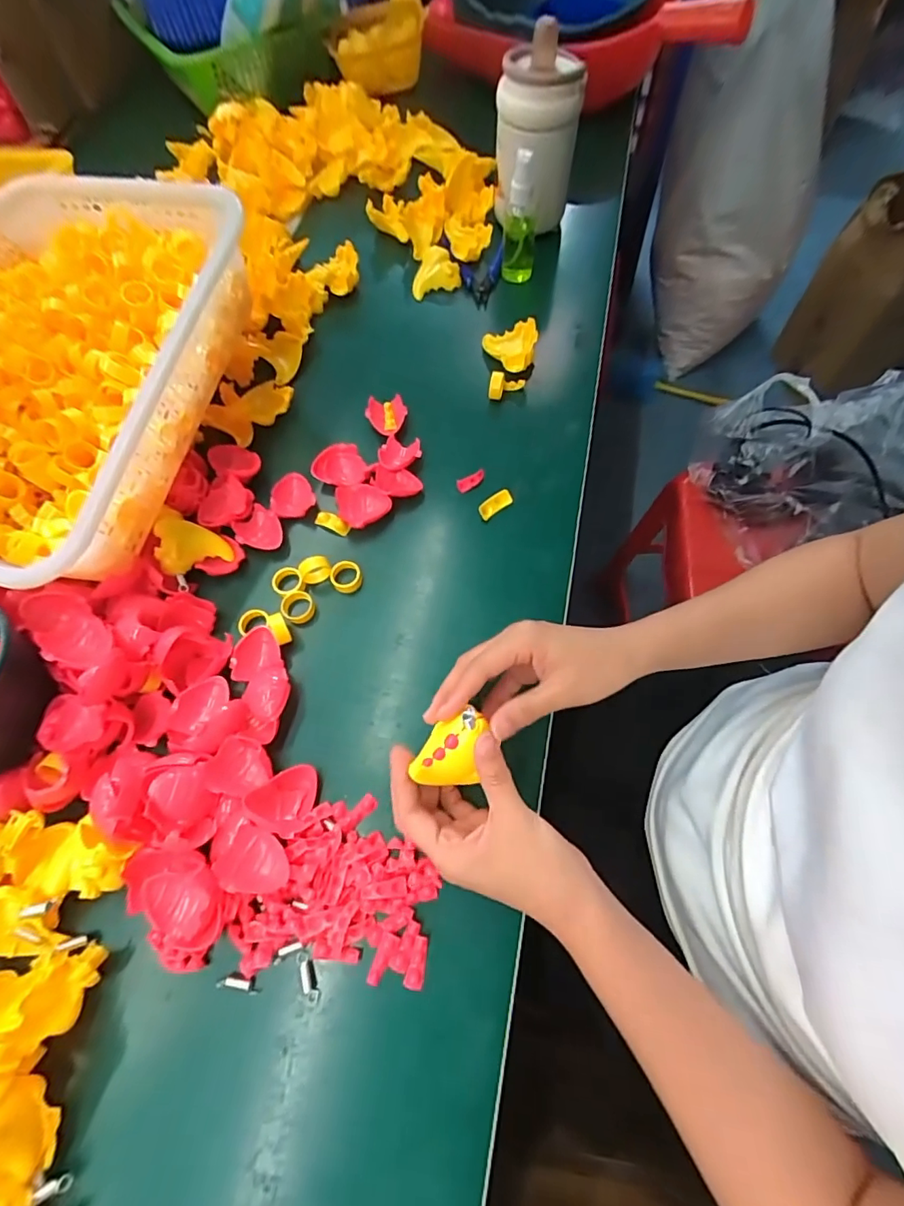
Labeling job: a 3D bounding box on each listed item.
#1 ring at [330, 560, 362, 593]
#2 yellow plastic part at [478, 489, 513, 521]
[{"bbox_3d":[-0.092,-0.022,0.446,0.025,0.012,0.028,-28,67,-8],"label":"ring"},{"bbox_3d":[0.039,-0.090,0.469,0.034,0.012,0.014,-37,69,-11],"label":"yellow plastic part"}]

